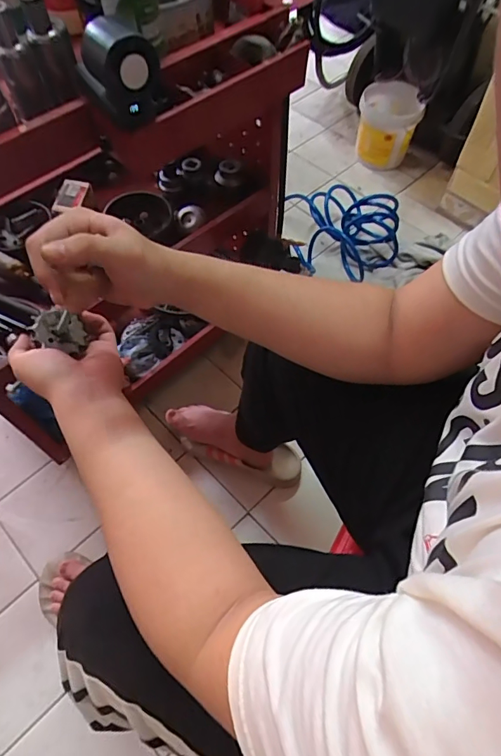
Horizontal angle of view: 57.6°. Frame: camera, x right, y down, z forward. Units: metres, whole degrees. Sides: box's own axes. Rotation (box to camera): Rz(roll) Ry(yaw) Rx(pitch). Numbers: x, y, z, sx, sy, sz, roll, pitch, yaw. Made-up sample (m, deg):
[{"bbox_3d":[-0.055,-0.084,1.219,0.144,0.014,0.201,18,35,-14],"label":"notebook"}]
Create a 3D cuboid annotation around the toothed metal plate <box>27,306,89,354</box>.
[{"bbox_3d":[-0.197,-0.051,0.472,0.052,0.012,0.043,19,62,-34],"label":"toothed metal plate"}]

